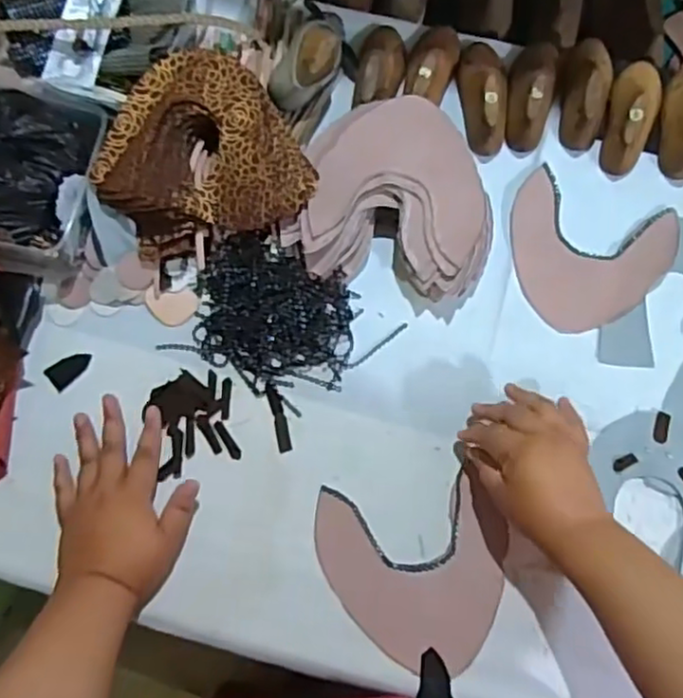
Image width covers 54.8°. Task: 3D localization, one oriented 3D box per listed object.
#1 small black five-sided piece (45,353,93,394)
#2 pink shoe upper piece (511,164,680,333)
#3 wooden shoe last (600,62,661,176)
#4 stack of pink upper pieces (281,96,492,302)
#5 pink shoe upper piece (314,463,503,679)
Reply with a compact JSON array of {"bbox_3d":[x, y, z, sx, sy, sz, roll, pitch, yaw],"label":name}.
[{"bbox_3d":[-0.259,0.018,0.627,0.042,0.004,0.027,-43,76,-13],"label":"small black five-sided piece"},{"bbox_3d":[0.242,-0.094,0.662,0.161,0.006,0.157,26,74,9],"label":"pink shoe upper piece"},{"bbox_3d":[0.307,-0.250,0.689,0.051,0.054,0.139,15,72,5],"label":"wooden shoe last"},{"bbox_3d":[0.056,-0.149,0.651,0.184,0.058,0.180,12,72,5],"label":"stack of pink upper pieces"},{"bbox_3d":[0.062,0.193,0.571,0.143,0.006,0.160,-15,72,-4],"label":"pink shoe upper piece"}]

